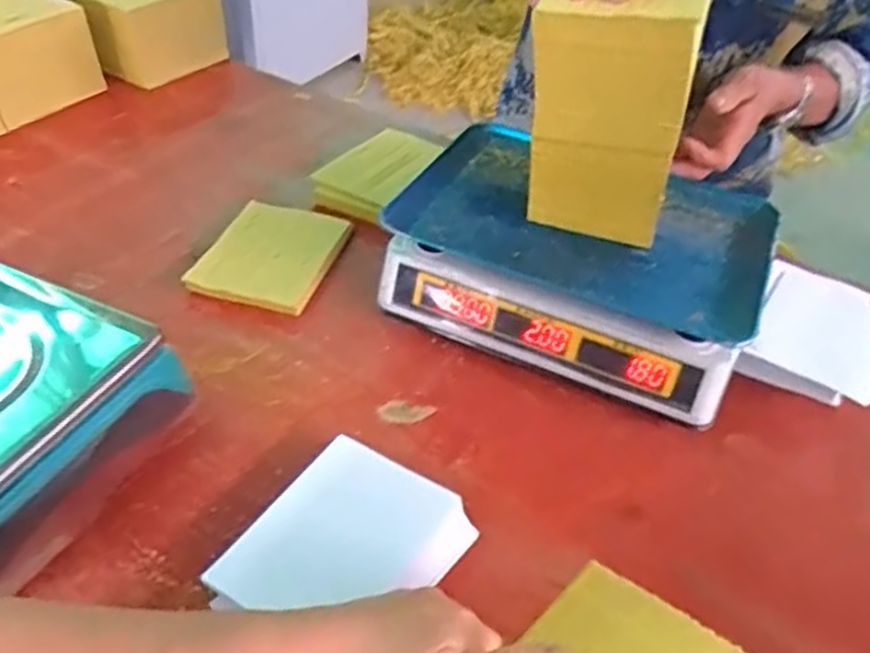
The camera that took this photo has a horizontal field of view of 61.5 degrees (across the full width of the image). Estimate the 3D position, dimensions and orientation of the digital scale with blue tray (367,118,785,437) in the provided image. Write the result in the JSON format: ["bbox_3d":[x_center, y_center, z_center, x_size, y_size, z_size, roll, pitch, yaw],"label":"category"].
[{"bbox_3d":[0.140,-0.063,0.723,0.336,0.108,0.249,20,44,17],"label":"digital scale with blue tray"}]

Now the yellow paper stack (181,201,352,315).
[{"bbox_3d":[-0.174,-0.079,0.781,0.121,0.019,0.164,13,42,9],"label":"yellow paper stack"}]

